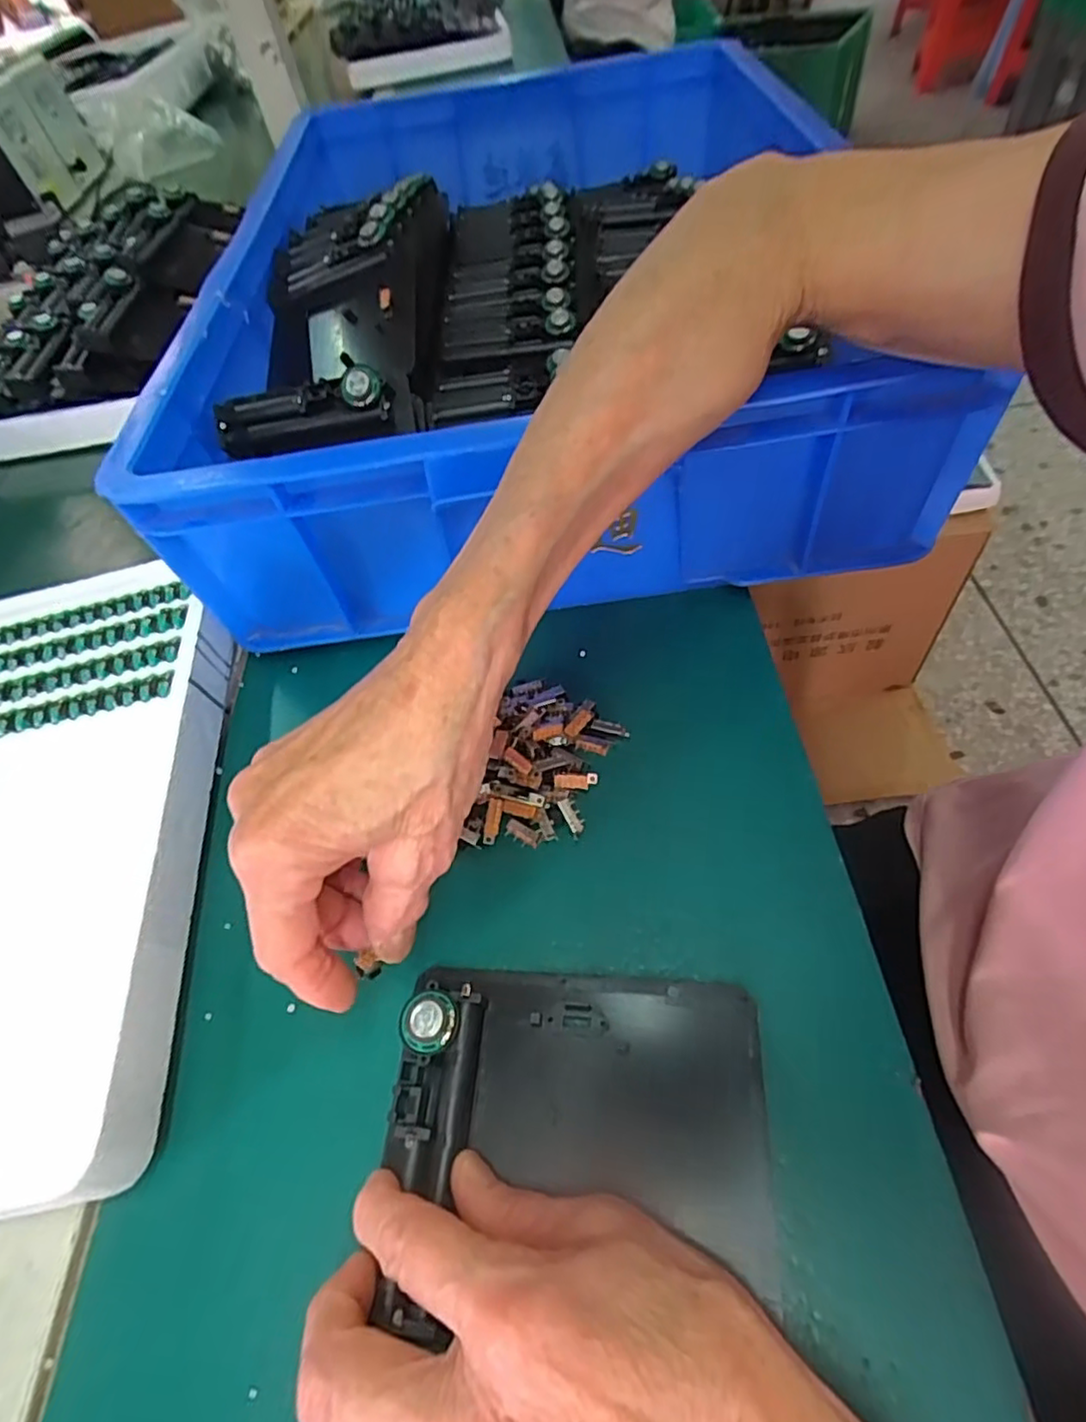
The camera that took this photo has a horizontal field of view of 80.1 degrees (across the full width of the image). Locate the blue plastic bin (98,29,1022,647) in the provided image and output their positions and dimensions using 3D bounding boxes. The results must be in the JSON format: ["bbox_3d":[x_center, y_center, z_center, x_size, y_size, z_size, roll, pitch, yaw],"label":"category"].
[{"bbox_3d":[-0.012,-0.307,0.460,0.372,0.113,0.558,-5,56,2],"label":"blue plastic bin"}]

